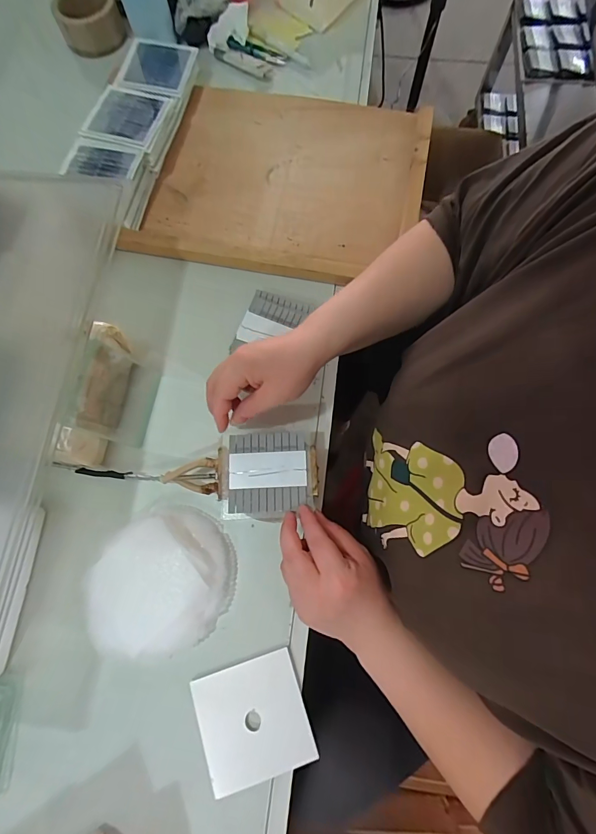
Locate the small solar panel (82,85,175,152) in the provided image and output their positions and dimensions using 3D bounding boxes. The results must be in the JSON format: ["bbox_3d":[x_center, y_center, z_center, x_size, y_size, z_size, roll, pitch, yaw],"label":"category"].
[{"bbox_3d":[-0.231,-0.408,0.519,0.102,0.012,0.097,17,75,6],"label":"small solar panel"}]

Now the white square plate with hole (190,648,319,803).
[{"bbox_3d":[-0.042,0.283,0.361,0.098,0.004,0.095,-17,74,-4],"label":"white square plate with hole"}]

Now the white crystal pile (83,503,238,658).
[{"bbox_3d":[-0.131,0.161,0.382,0.125,0.041,0.135,0,74,1],"label":"white crystal pile"}]

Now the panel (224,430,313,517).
[{"bbox_3d":[-0.031,0.057,0.388,0.090,0.008,0.084,-2,74,1],"label":"panel"}]

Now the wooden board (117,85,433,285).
[{"bbox_3d":[-0.015,-0.331,0.528,0.361,0.033,0.317,12,75,5],"label":"wooden board"}]

